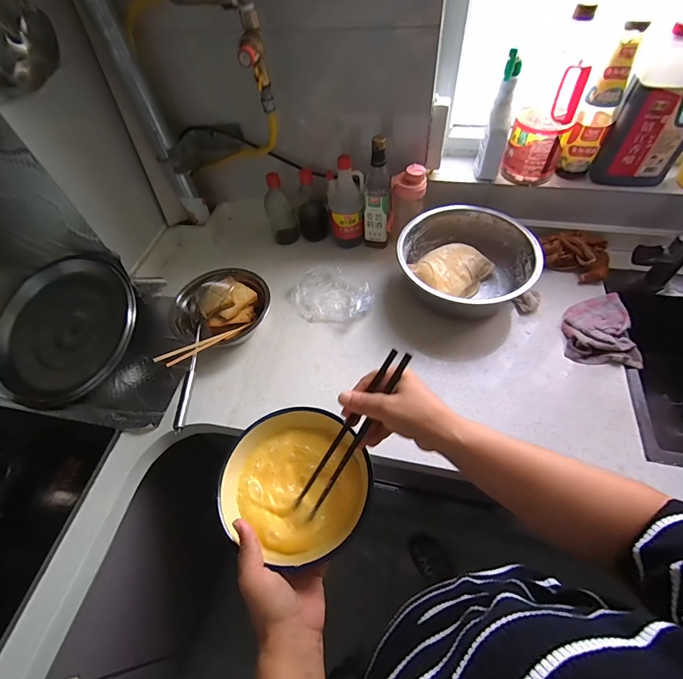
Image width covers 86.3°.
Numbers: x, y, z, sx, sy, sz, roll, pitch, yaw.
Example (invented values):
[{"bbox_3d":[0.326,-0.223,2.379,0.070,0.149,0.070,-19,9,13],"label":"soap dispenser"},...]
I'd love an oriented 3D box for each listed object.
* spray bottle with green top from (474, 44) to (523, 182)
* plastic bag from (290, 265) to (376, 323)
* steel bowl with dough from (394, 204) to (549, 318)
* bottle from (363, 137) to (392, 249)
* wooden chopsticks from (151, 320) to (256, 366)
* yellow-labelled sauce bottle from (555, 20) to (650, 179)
[{"bbox_3d":[0.332,-0.456,0.770,0.057,0.232,0.053,15,59,15],"label":"spray bottle with green top"},{"bbox_3d":[-0.024,-0.111,0.857,0.198,0.035,0.156,2,56,7],"label":"plastic bag"},{"bbox_3d":[0.275,-0.169,0.833,0.297,0.114,0.281,-3,56,4],"label":"steel bowl with dough"},{"bbox_3d":[0.087,-0.340,0.863,0.062,0.264,0.062,6,57,9],"label":"bottle"},{"bbox_3d":[-0.268,0.007,0.739,0.023,0.022,0.220,31,36,23],"label":"wooden chopsticks"},{"bbox_3d":[0.510,-0.468,0.738,0.091,0.261,0.072,3,56,8],"label":"yellow-labelled sauce bottle"}]

